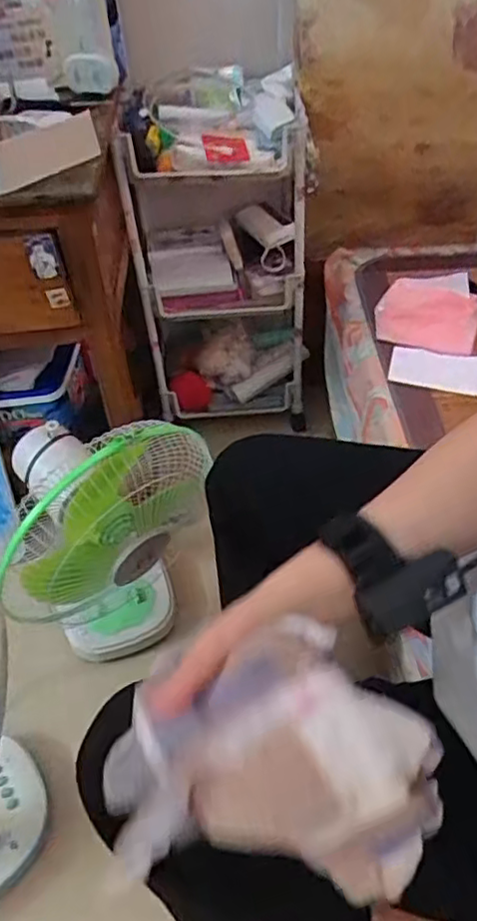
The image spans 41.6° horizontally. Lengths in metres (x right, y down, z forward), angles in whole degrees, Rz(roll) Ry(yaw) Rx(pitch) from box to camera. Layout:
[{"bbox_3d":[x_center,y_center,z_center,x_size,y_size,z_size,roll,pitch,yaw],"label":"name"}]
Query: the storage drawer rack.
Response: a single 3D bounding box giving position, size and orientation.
[{"bbox_3d":[-0.047,-0.431,1.264,0.297,0.564,0.371,-7,46,-3],"label":"storage drawer rack"}]

